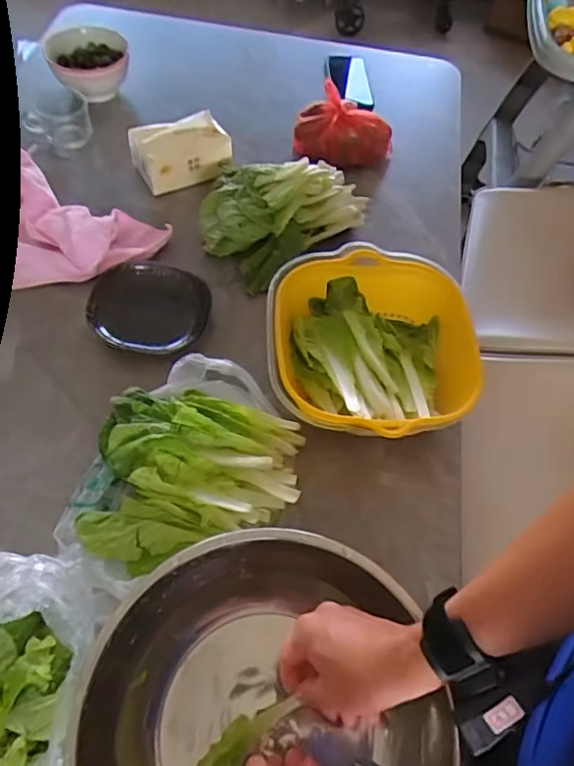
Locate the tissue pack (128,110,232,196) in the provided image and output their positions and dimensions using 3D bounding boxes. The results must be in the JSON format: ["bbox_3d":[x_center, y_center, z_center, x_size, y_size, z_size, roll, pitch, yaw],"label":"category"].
[{"bbox_3d":[-0.155,-0.344,0.840,0.132,0.065,0.080,-23,63,-17],"label":"tissue pack"}]

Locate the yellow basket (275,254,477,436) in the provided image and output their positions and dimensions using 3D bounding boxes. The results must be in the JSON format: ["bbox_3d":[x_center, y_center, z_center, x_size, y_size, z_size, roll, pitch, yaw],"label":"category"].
[{"bbox_3d":[0.098,-0.037,0.663,0.216,0.077,0.225,-4,59,-7],"label":"yellow basket"}]

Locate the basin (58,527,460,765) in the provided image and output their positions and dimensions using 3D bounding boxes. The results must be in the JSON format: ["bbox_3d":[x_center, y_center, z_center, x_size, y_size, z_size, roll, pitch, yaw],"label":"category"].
[{"bbox_3d":[-0.022,0.278,0.478,0.301,0.085,0.277,2,58,-3],"label":"basin"}]

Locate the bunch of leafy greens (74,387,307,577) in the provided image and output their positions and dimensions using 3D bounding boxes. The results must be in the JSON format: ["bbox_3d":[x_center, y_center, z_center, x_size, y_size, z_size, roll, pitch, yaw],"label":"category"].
[{"bbox_3d":[-0.096,0.085,0.595,0.221,0.045,0.180,-6,59,-8],"label":"bunch of leafy greens"}]

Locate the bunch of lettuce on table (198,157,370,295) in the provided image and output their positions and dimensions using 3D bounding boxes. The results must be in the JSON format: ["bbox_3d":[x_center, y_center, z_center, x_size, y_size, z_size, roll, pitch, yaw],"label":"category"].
[{"bbox_3d":[-0.011,-0.253,0.788,0.229,0.089,0.153,-32,66,-21],"label":"bunch of lettuce on table"}]

